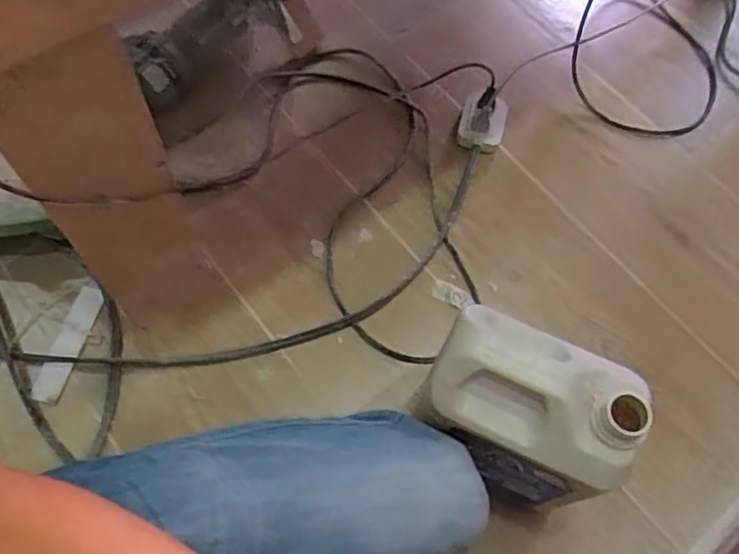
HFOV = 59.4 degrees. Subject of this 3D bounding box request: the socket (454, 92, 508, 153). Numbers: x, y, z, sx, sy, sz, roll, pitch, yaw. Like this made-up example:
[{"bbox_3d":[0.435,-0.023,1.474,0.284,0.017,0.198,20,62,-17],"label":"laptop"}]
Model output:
[{"bbox_3d":[0.155,-0.214,0.891,0.062,0.027,0.085,17,66,5],"label":"socket"}]

